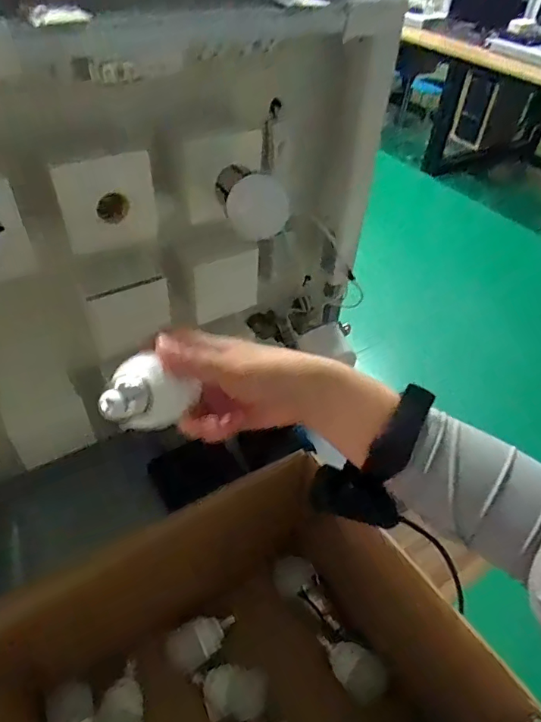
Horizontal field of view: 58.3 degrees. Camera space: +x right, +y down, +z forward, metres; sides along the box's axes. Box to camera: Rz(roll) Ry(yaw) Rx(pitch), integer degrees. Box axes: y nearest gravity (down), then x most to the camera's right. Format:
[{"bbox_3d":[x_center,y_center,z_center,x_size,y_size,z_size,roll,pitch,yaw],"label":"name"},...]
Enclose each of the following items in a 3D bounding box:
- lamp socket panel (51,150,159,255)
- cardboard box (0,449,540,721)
[{"bbox_3d":[-0.146,-0.143,0.443,0.084,0.077,0.015,-18,51,-22],"label":"lamp socket panel"},{"bbox_3d":[-0.032,0.350,0.471,0.396,0.246,0.308,-24,53,-26],"label":"cardboard box"}]

